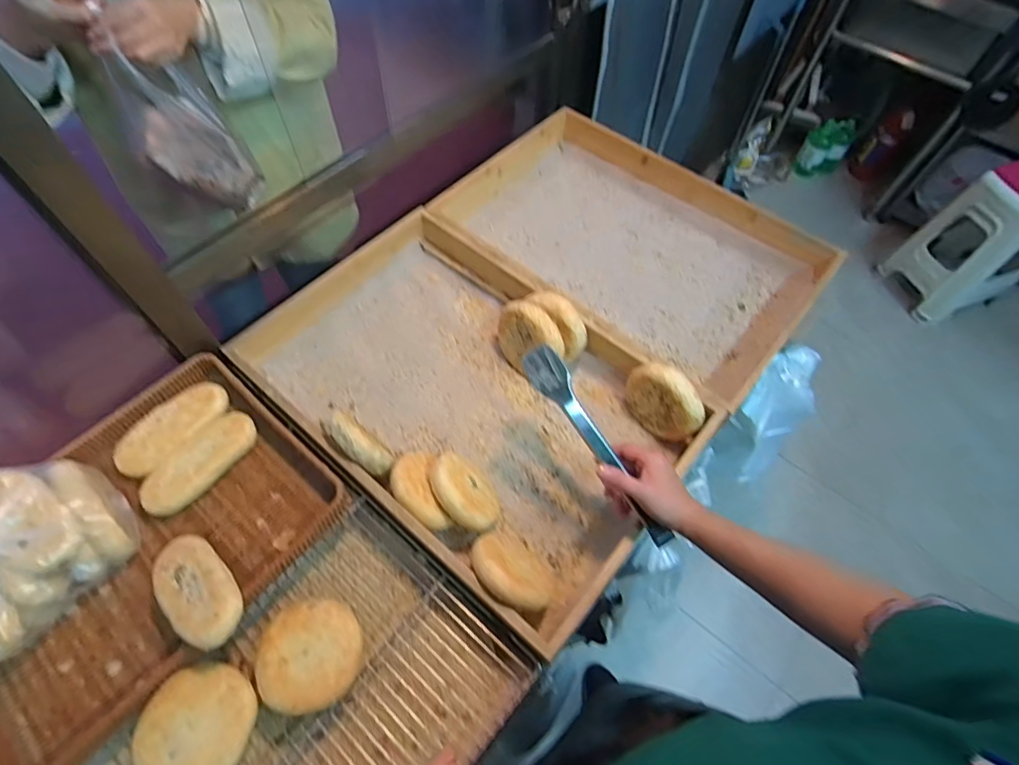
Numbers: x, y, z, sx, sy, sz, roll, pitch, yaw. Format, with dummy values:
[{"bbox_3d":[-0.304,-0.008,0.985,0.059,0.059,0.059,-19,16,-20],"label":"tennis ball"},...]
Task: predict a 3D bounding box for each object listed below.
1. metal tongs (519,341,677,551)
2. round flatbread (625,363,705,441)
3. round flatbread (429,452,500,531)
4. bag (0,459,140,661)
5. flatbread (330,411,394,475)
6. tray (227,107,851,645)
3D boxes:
[{"bbox_3d":[0.105,0.078,0.607,0.033,0.027,0.277,-34,92,-20],"label":"metal tongs"},{"bbox_3d":[0.216,0.030,0.735,0.116,0.123,0.036,41,66,20],"label":"round flatbread"},{"bbox_3d":[-0.056,0.141,0.669,0.028,0.099,0.105,-38,61,23],"label":"round flatbread"},{"bbox_3d":[-0.535,0.185,0.567,0.161,0.102,0.192,30,63,15],"label":"bag"},{"bbox_3d":[-0.190,0.079,0.656,0.095,0.028,0.042,45,64,-10],"label":"flatbread"},{"bbox_3d":[0.077,-0.122,0.837,0.605,0.110,0.814,38,65,18],"label":"tray"}]

